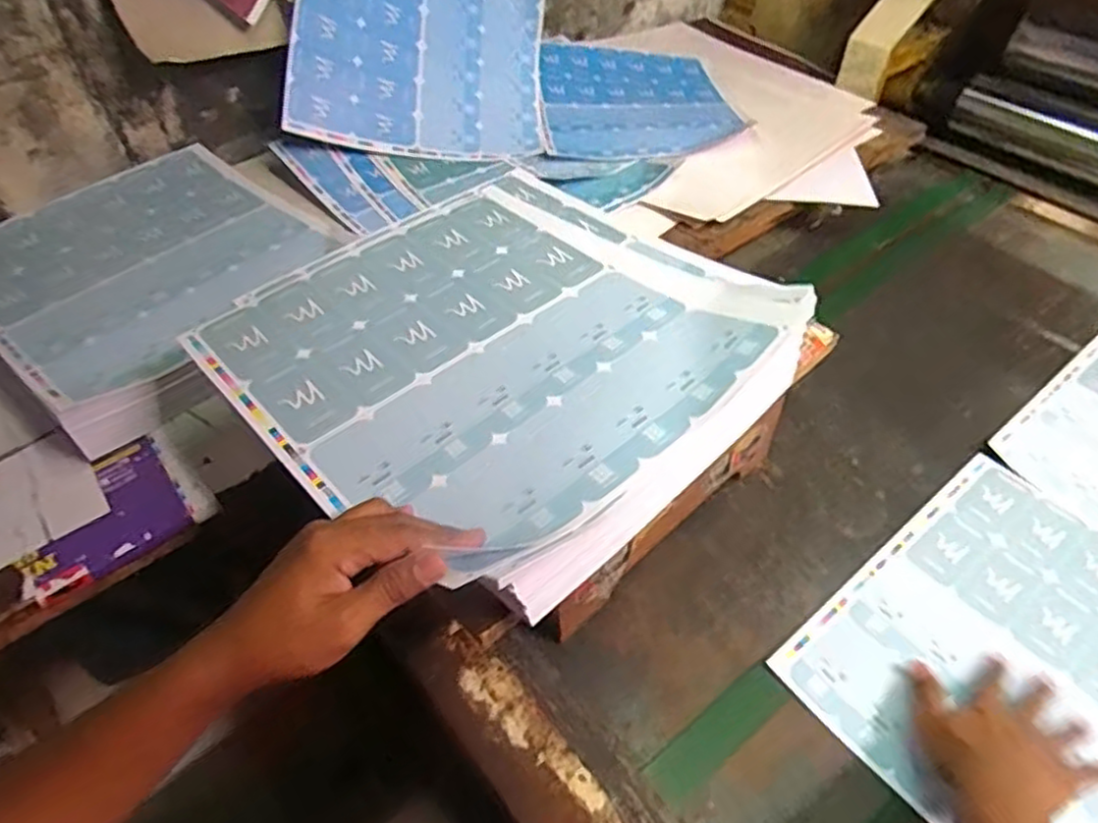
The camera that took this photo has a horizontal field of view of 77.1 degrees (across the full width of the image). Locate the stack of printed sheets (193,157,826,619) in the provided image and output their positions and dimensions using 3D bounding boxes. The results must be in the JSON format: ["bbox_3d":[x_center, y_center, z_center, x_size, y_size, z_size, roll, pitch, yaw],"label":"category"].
[{"bbox_3d":[-0.047,-0.050,0.614,0.404,0.115,0.411,-34,54,-28],"label":"stack of printed sheets"}]

